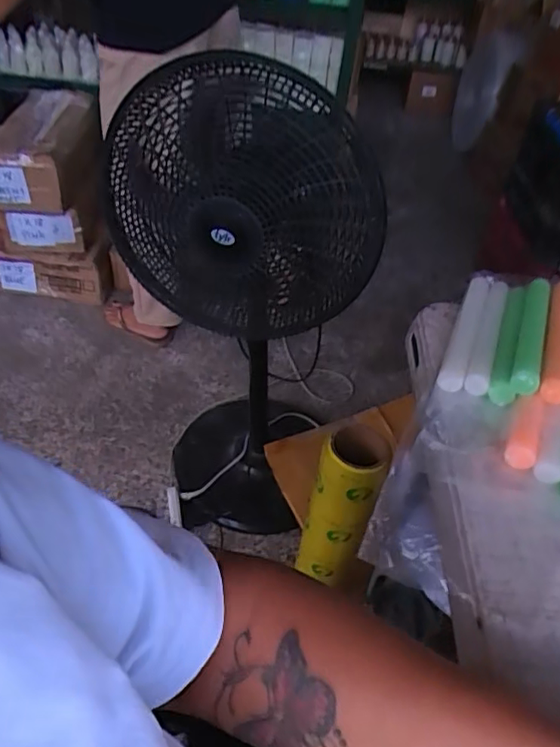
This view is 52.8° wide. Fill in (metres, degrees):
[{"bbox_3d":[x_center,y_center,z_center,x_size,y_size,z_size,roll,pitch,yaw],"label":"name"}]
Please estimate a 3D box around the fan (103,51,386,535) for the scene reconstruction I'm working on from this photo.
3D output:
[{"bbox_3d":[-0.089,-0.094,1.067,0.376,0.898,0.322,-4,43,-12],"label":"fan"}]

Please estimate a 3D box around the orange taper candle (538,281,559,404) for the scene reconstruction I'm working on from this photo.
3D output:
[{"bbox_3d":[0.272,-0.040,0.549,0.026,0.018,0.193,19,43,14],"label":"orange taper candle"}]

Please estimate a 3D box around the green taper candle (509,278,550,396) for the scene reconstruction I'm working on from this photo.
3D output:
[{"bbox_3d":[0.245,-0.043,0.548,0.024,0.020,0.178,20,43,14],"label":"green taper candle"}]

